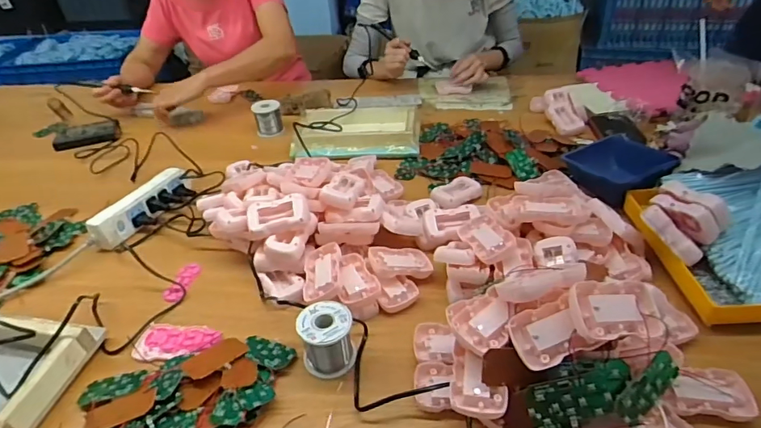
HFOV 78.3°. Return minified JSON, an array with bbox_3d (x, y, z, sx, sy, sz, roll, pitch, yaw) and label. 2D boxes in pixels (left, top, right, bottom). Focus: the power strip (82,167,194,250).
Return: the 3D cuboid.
[{"bbox_3d":[-0.410,-0.019,0.809,0.035,0.051,0.205,12,40,21],"label":"power strip"}]

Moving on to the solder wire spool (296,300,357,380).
[{"bbox_3d":[-0.063,0.144,0.547,0.062,0.057,0.063,-3,37,2],"label":"solder wire spool"}]

